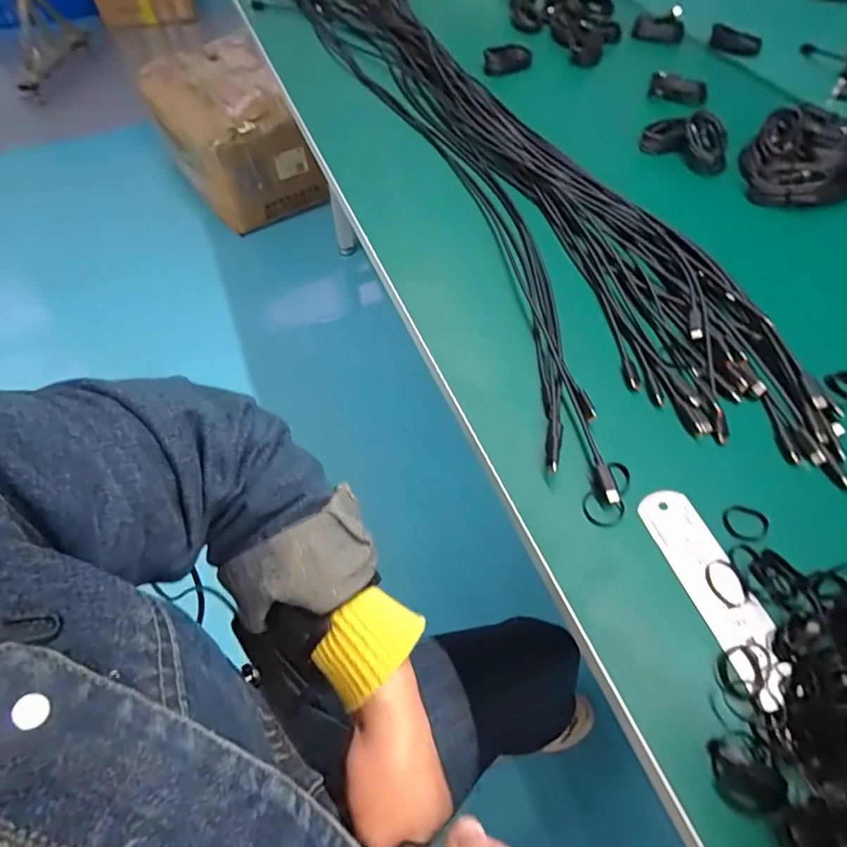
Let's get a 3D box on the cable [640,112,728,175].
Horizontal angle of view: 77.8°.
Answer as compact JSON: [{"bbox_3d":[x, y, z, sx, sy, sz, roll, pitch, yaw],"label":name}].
[{"bbox_3d":[0.307,-0.328,0.604,0.101,0.033,0.056,34,63,22],"label":"cable"}]

